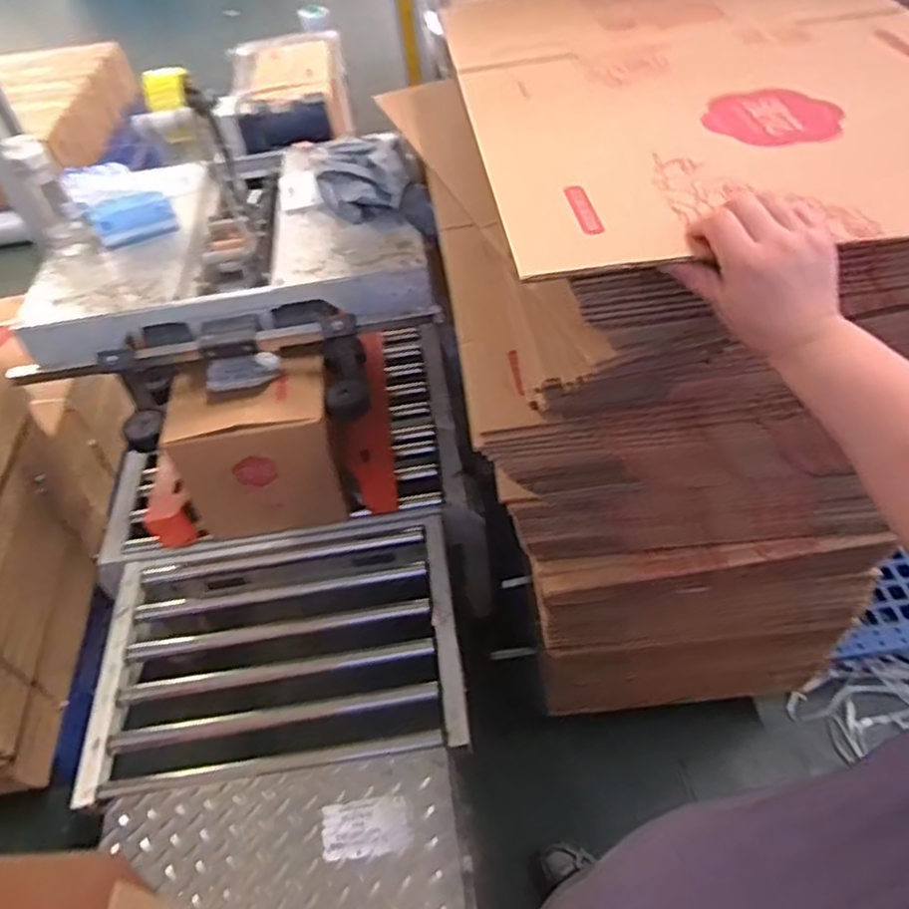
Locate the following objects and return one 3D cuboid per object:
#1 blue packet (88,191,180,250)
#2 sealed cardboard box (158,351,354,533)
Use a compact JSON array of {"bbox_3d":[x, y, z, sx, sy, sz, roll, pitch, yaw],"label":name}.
[{"bbox_3d":[-0.578,-0.426,1.244,0.141,0.086,0.036,-23,49,-15],"label":"blue packet"},{"bbox_3d":[-0.354,-0.005,1.283,0.273,0.304,0.168,-7,46,0],"label":"sealed cardboard box"}]

